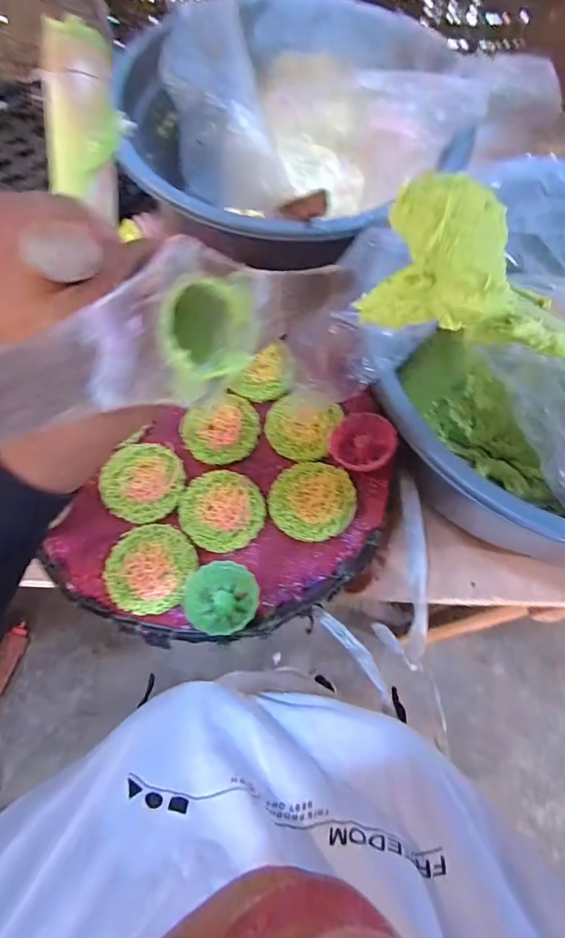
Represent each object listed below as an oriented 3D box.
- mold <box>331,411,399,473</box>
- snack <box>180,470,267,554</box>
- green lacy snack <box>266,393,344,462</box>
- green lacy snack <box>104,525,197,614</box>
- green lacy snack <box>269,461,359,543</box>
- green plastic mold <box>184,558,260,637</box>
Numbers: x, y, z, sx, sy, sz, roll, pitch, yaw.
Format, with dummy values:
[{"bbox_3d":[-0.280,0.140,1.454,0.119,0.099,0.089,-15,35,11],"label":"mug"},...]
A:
[{"bbox_3d":[0.080,-0.026,0.467,0.060,0.021,0.061,0,67,1],"label":"mold"},{"bbox_3d":[-0.060,0.038,0.457,0.084,0.006,0.076,38,73,16],"label":"snack"},{"bbox_3d":[0.019,-0.047,0.491,0.072,0.008,0.076,0,67,1],"label":"green lacy snack"},{"bbox_3d":[-0.120,0.089,0.430,0.075,0.011,0.080,0,67,1],"label":"green lacy snack"},{"bbox_3d":[0.029,0.030,0.455,0.080,0.009,0.077,0,67,1],"label":"green lacy snack"},{"bbox_3d":[-0.053,0.113,0.413,0.063,0.023,0.059,0,67,1],"label":"green plastic mold"}]

